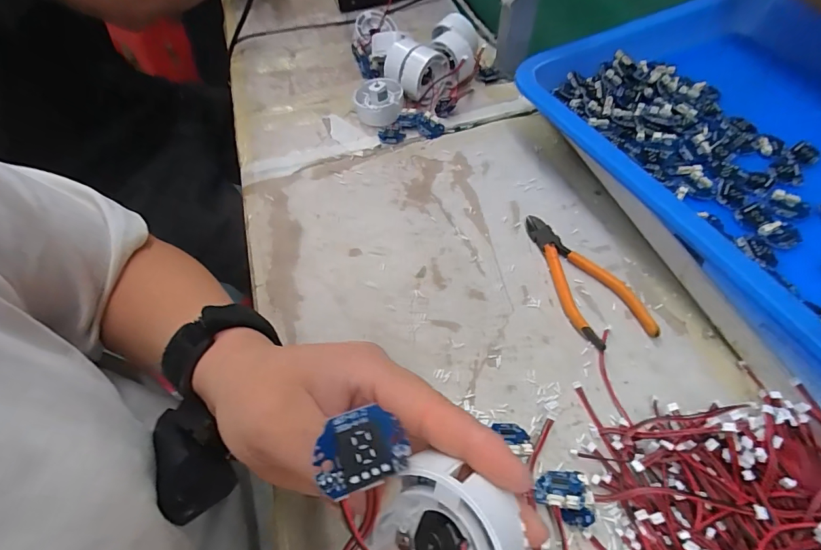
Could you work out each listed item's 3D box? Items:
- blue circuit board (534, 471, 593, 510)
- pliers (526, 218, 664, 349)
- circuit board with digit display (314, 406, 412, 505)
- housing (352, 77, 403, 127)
[{"bbox_3d":[0.090,0.127,0.247,0.030,0.008,0.024,-6,21,23],"label":"blue circuit board"},{"bbox_3d":[0.136,-0.001,0.338,0.054,0.009,0.133,-20,57,-10],"label":"pliers"},{"bbox_3d":[-0.015,0.052,0.125,0.027,0.004,0.021,-16,76,-20],"label":"circuit board with digit display"},{"bbox_3d":[-0.035,-0.192,0.464,0.053,0.033,0.046,-7,56,-2],"label":"housing"}]

